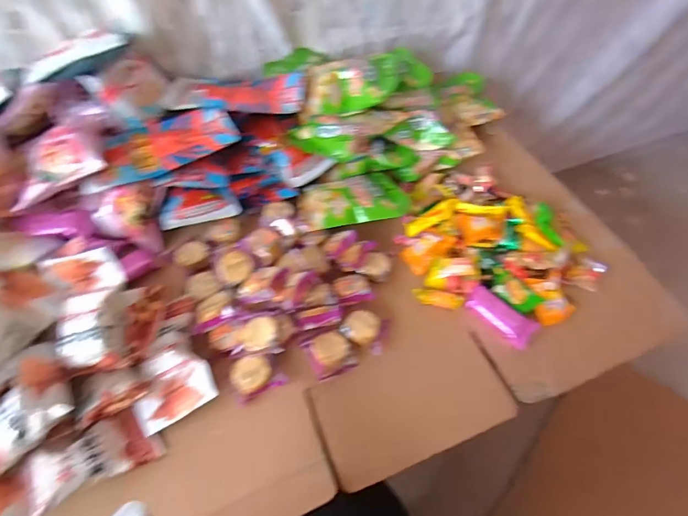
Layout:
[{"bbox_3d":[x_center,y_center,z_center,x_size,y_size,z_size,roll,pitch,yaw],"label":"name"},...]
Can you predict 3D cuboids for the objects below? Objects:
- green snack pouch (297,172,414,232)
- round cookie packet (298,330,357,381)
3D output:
[{"bbox_3d":[0.014,-0.088,0.596,0.153,0.029,0.105,-12,54,-9],"label":"green snack pouch"},{"bbox_3d":[-0.017,0.112,0.480,0.050,0.019,0.049,-24,57,-17],"label":"round cookie packet"}]

